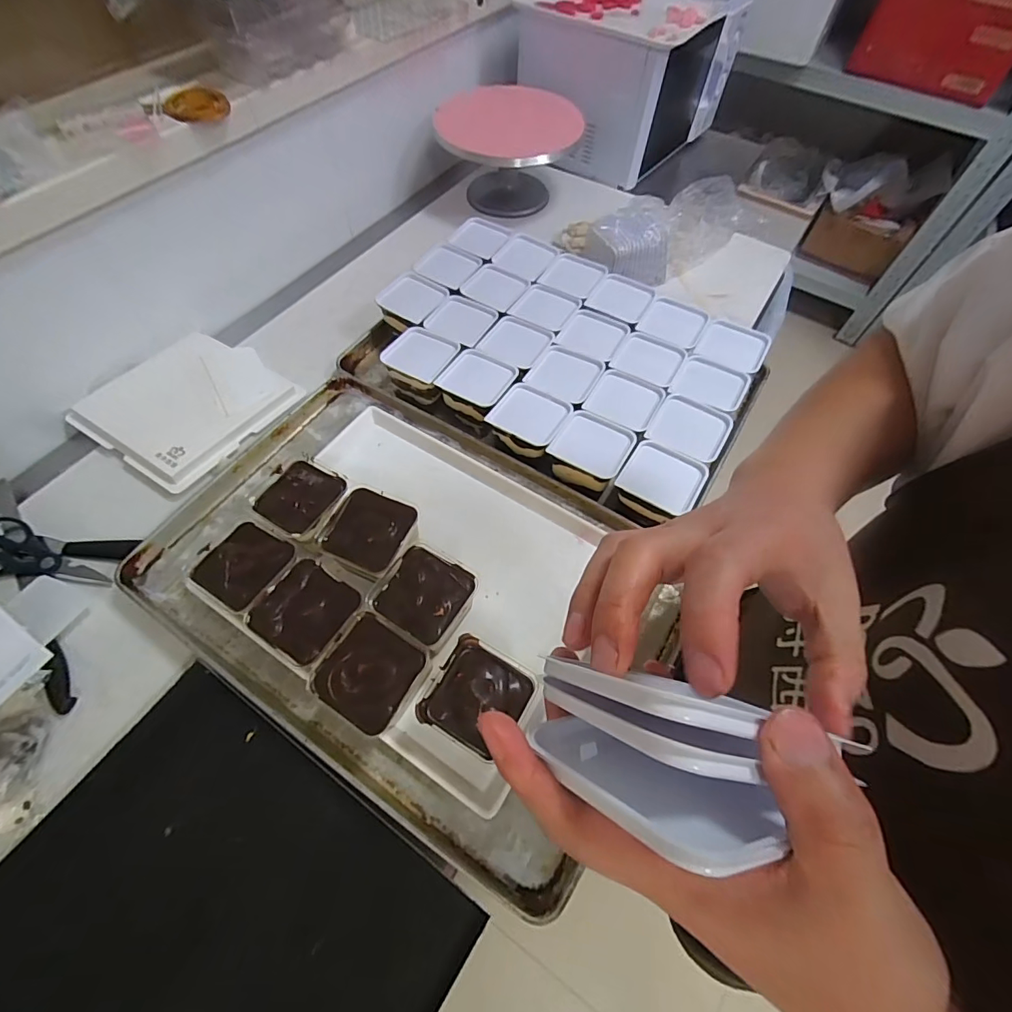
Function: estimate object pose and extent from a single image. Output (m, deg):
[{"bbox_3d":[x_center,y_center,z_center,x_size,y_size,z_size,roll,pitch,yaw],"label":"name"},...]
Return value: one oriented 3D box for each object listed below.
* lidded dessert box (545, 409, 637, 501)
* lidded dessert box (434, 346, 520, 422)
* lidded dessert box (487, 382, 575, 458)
[{"bbox_3d":[0.113,-0.075,0.639,0.093,0.044,0.103,29,63,13],"label":"lidded dessert box"},{"bbox_3d":[-0.043,-0.181,0.697,0.095,0.041,0.093,28,63,12],"label":"lidded dessert box"},{"bbox_3d":[0.033,-0.121,0.665,0.093,0.037,0.093,29,63,12],"label":"lidded dessert box"}]

